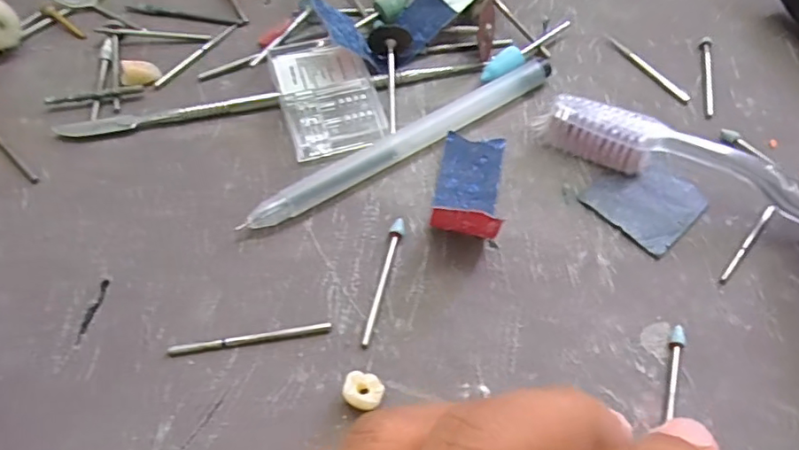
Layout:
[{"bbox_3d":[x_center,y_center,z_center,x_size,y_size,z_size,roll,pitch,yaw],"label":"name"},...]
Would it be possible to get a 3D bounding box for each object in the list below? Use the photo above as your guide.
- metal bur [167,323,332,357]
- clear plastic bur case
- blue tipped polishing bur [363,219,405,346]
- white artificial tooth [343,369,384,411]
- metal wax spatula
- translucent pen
[{"bbox_3d":[-0.041,0.031,0.154,0.043,0.004,0.004,-6,58,-7],"label":"metal bur"},{"bbox_3d":[-0.026,-0.046,0.200,0.033,0.010,0.048,-14,59,-13],"label":"clear plastic bur case"},{"bbox_3d":[-0.005,0.016,0.166,0.004,0.004,0.041,15,58,6],"label":"blue tipped polishing bur"},{"bbox_3d":[-0.009,0.044,0.146,0.010,0.008,0.009,11,58,4],"label":"white artificial tooth"},{"bbox_3d":[-0.042,-0.047,0.204,0.152,0.007,0.010,-11,58,-10],"label":"metal wax spatula"},{"bbox_3d":[0.004,-0.030,0.193,0.122,0.009,0.010,-29,63,-21],"label":"translucent pen"}]

